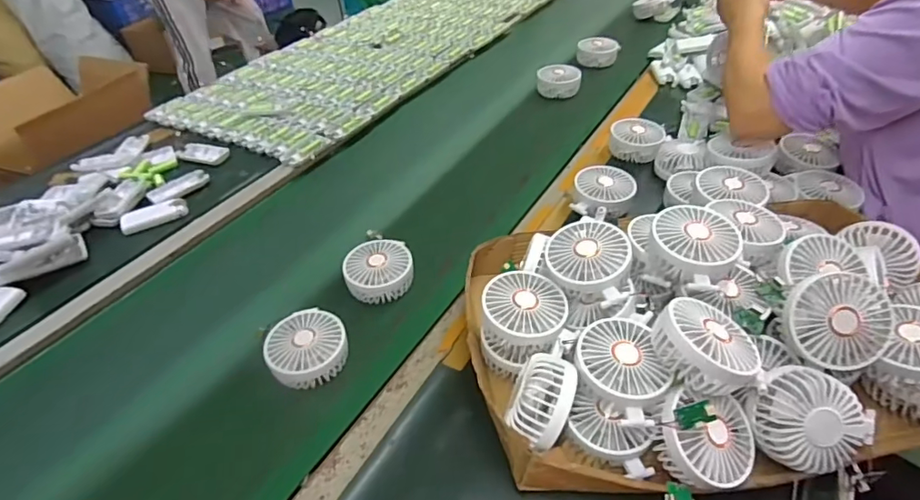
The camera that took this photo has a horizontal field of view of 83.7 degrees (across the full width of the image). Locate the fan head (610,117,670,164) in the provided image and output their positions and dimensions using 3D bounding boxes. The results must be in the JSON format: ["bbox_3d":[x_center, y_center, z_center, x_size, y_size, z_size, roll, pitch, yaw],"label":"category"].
[{"bbox_3d":[0.295,-0.181,0.853,0.090,0.044,0.075,8,45,11],"label":"fan head"}]

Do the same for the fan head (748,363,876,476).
[{"bbox_3d":[0.305,0.150,0.451,0.086,0.040,0.088,-41,75,8],"label":"fan head"}]

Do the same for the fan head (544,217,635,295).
[{"bbox_3d":[0.139,0.010,0.553,0.088,0.038,0.082,6,56,25],"label":"fan head"}]

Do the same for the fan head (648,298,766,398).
[{"bbox_3d":[0.220,0.087,0.463,0.092,0.049,0.082,29,43,5],"label":"fan head"}]

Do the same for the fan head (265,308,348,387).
[{"bbox_3d":[-0.174,0.117,0.598,0.085,0.059,0.088,-16,46,-14],"label":"fan head"}]

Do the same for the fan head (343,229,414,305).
[{"bbox_3d":[-0.105,0.025,0.672,0.082,0.044,0.082,-1,45,1],"label":"fan head"}]

